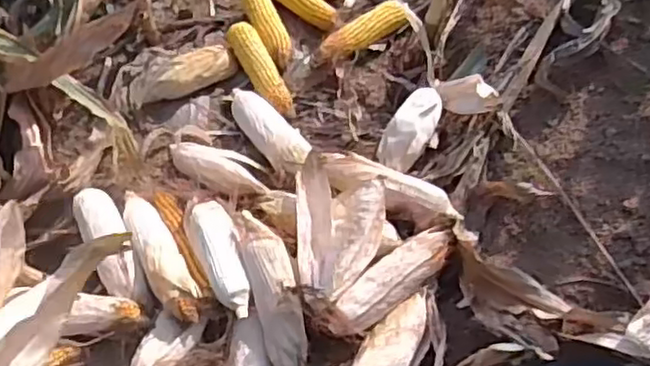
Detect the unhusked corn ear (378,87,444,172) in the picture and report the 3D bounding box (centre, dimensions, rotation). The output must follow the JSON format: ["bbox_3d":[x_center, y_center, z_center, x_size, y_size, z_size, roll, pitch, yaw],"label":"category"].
[{"bbox_3d":[0.153,-0.100,1.181,0.075,0.051,0.178,30,58,11],"label":"unhusked corn ear"}]

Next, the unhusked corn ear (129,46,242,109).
[{"bbox_3d":[-0.258,-0.200,1.227,0.200,0.051,0.084,-16,61,-17],"label":"unhusked corn ear"}]

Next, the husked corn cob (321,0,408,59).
[{"bbox_3d":[0.069,-0.282,1.263,0.175,0.058,0.062,-30,64,-9],"label":"husked corn cob"}]

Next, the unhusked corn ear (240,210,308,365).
[{"bbox_3d":[-0.068,0.156,0.944,0.061,0.056,0.250,-13,77,-13],"label":"unhusked corn ear"}]

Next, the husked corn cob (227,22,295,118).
[{"bbox_3d":[-0.115,-0.206,1.240,0.057,0.047,0.223,-21,63,-20],"label":"husked corn cob"}]

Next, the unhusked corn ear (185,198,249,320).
[{"bbox_3d":[-0.152,0.102,0.982,0.061,0.045,0.205,-16,61,-18],"label":"unhusked corn ear"}]

